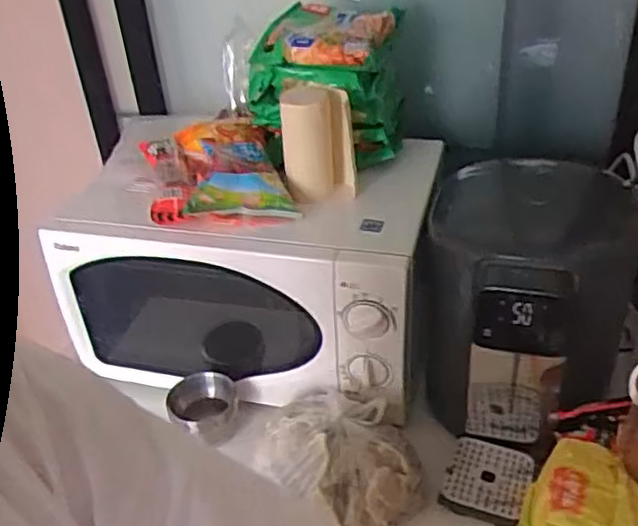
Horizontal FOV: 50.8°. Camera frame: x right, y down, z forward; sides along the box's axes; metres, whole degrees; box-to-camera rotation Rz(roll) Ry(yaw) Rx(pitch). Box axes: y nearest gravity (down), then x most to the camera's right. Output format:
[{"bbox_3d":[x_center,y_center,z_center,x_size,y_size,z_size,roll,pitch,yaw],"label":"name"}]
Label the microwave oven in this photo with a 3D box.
[{"bbox_3d":[-0.073,0.000,0.904,0.449,0.227,0.303,7,34,20],"label":"microwave oven"}]

